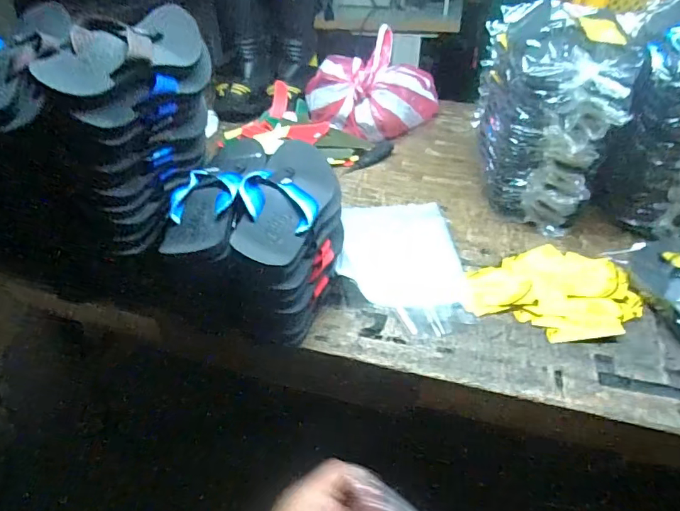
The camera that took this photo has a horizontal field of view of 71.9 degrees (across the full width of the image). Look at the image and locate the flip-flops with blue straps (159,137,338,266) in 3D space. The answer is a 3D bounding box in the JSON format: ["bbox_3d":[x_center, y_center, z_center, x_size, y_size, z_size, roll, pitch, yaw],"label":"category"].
[{"bbox_3d":[-0.103,-0.074,0.572,0.180,0.046,0.217,6,38,7],"label":"flip-flops with blue straps"}]

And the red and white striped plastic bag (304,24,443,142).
[{"bbox_3d":[0.076,-0.387,1.056,0.237,0.171,0.284,22,43,25],"label":"red and white striped plastic bag"}]

